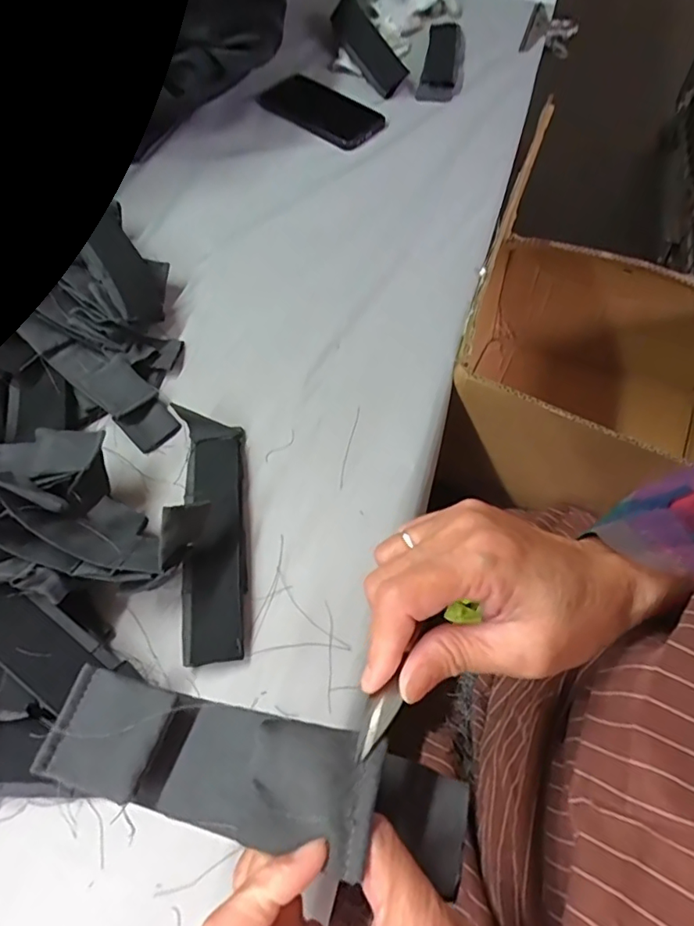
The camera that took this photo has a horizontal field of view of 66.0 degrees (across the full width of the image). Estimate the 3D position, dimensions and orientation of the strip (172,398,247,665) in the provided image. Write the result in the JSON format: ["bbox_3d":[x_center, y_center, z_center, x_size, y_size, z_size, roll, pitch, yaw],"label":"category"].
[{"bbox_3d":[-0.107,0.050,0.420,0.047,0.033,0.199,-6,62,0],"label":"strip"}]

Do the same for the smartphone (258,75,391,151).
[{"bbox_3d":[-0.034,-0.454,0.681,0.164,0.015,0.087,35,69,20],"label":"smartphone"}]

